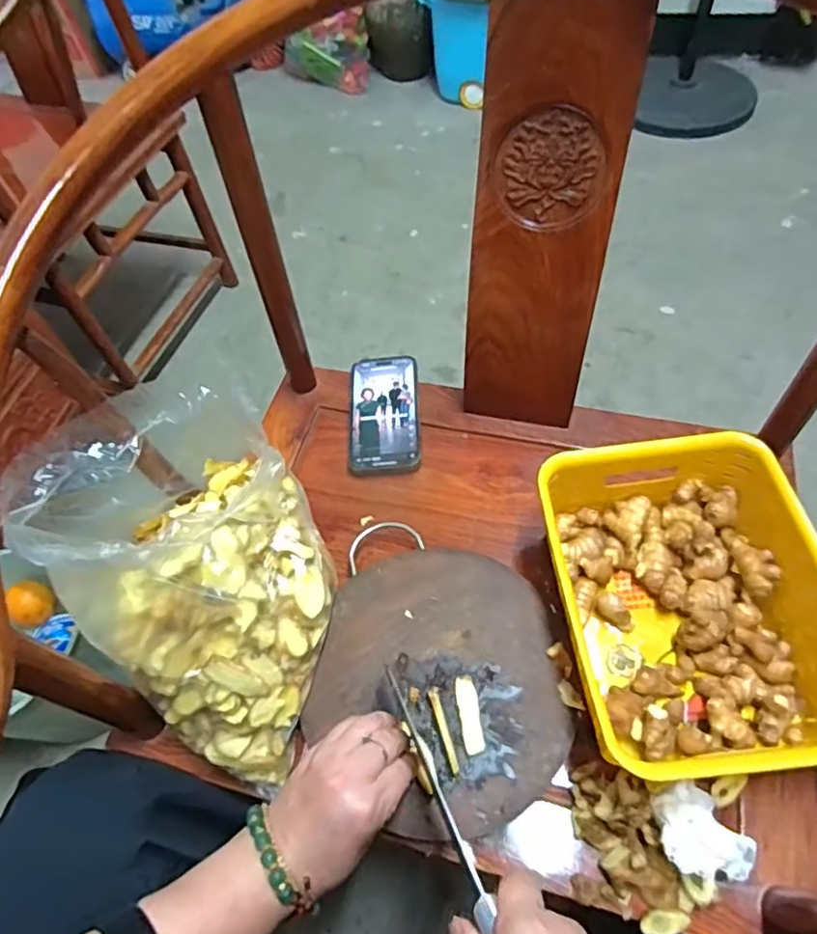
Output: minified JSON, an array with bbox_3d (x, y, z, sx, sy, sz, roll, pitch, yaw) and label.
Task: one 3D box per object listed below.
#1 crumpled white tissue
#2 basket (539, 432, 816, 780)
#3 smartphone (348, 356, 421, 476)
[{"bbox_3d":[0.212,0.265,0.436,0.061,0.029,0.058,-1,57,3],"label":"crumpled white tissue"},{"bbox_3d":[0.226,0.111,0.501,0.201,0.102,0.255,-8,57,-1],"label":"basket"},{"bbox_3d":[-0.027,-0.064,0.694,0.078,0.017,0.162,-3,57,2],"label":"smartphone"}]

